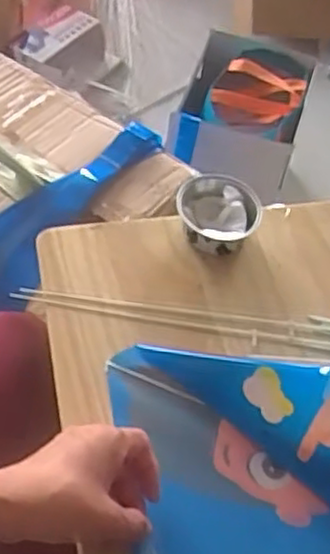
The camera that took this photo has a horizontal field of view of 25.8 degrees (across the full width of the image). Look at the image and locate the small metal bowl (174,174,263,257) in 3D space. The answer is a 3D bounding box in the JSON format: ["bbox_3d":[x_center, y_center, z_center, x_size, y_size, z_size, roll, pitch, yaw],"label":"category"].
[{"bbox_3d":[0.051,-0.061,0.711,0.083,0.038,0.077,3,55,-4],"label":"small metal bowl"}]

